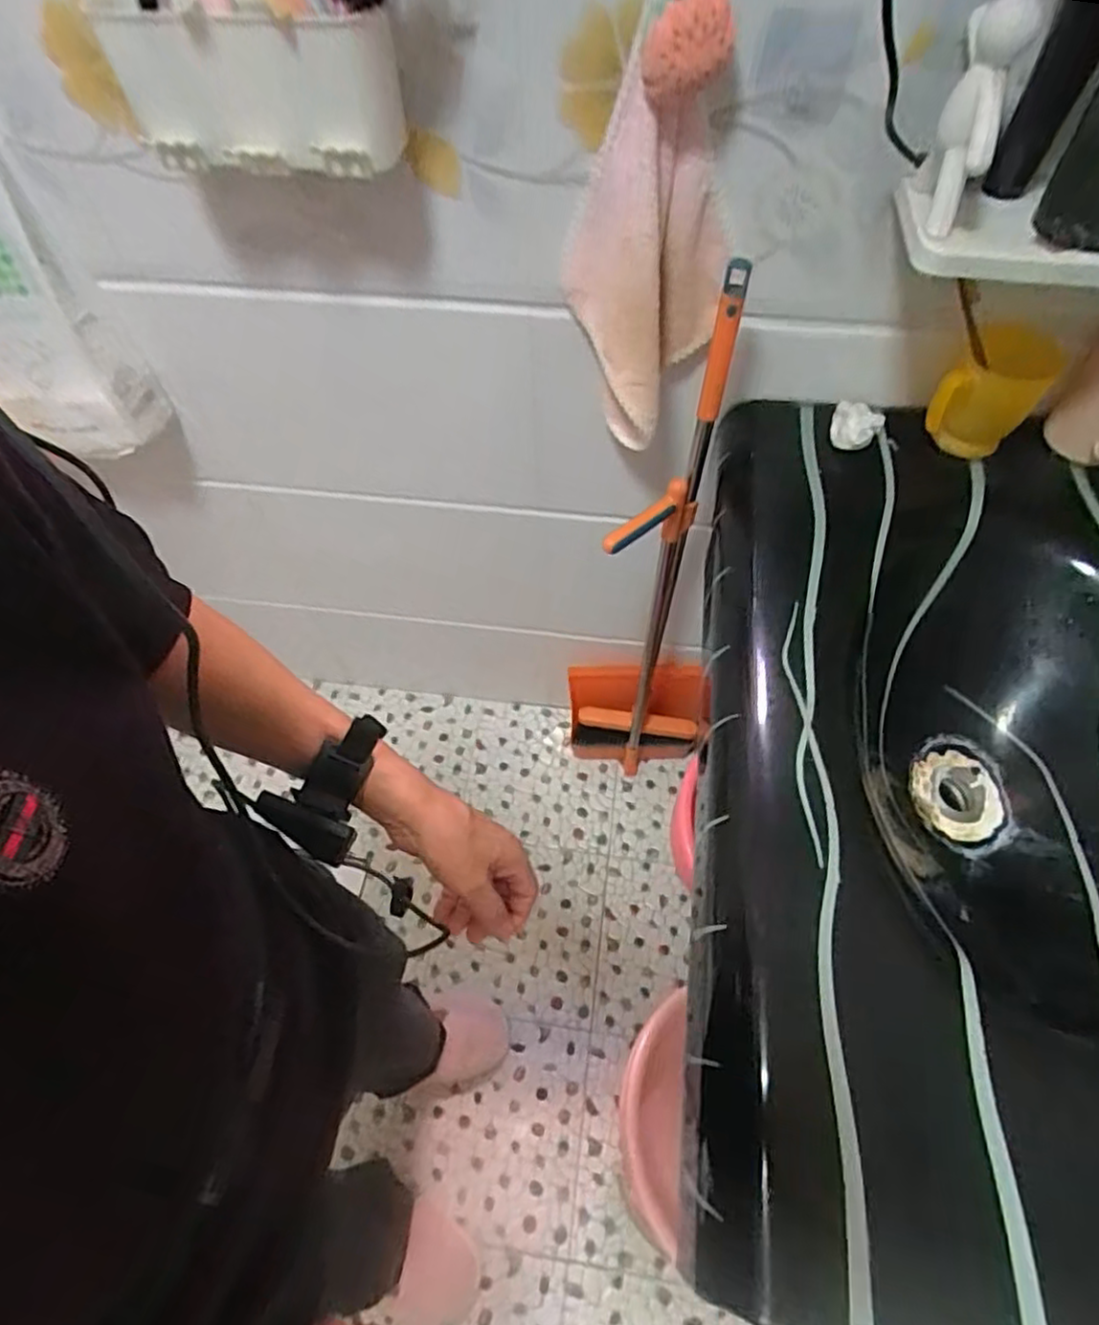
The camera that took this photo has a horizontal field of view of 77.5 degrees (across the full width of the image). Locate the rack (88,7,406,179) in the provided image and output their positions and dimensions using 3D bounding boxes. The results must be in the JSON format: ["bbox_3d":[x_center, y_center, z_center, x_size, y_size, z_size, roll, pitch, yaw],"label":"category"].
[{"bbox_3d":[-0.227,-0.459,0.543,0.196,0.100,0.098,5,58,6],"label":"rack"}]

